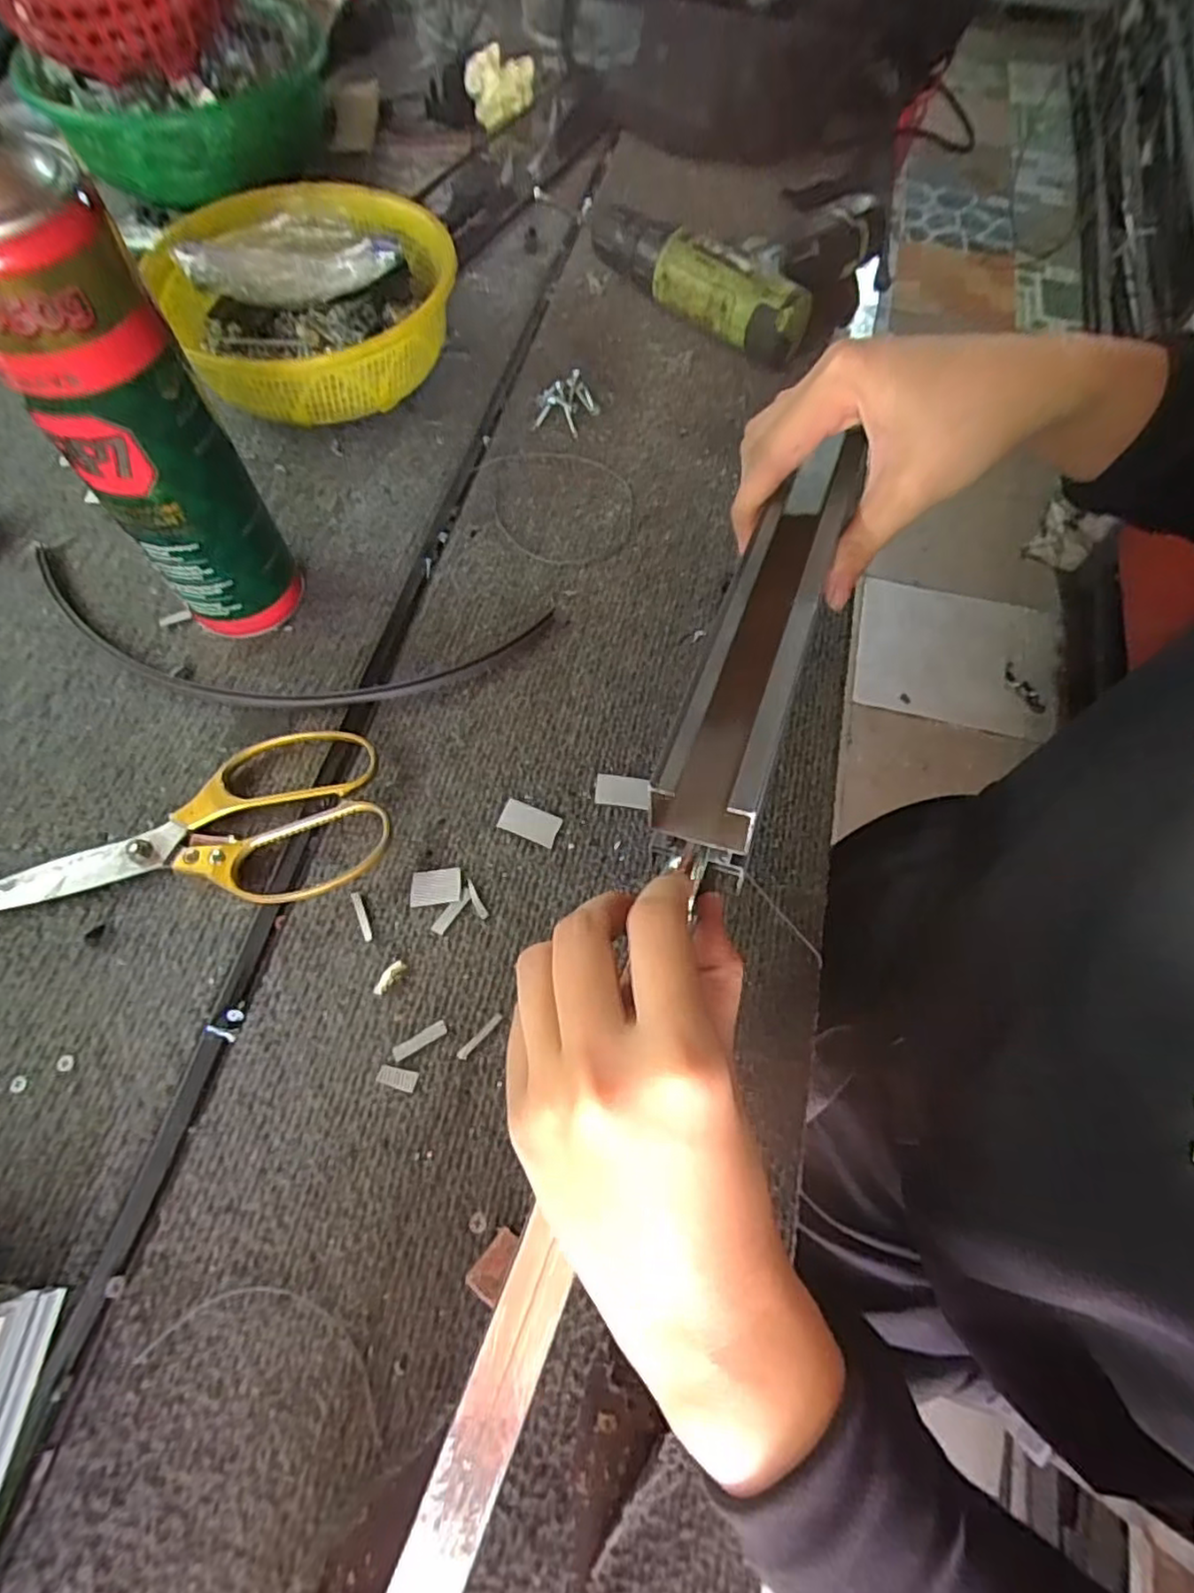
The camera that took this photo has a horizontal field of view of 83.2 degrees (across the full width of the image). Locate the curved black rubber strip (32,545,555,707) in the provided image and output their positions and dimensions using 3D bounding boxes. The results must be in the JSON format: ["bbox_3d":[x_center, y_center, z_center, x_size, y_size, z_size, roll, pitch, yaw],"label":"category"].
[{"bbox_3d":[-0.186,-0.090,0.380,0.308,0.011,0.091,6,65,0],"label":"curved black rubber strip"}]

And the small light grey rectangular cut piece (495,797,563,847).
[{"bbox_3d":[-0.034,0.013,0.346,0.030,0.004,0.017,22,66,7],"label":"small light grey rectangular cut piece"}]

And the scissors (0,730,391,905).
[{"bbox_3d":[-0.201,0.022,0.327,0.191,0.013,0.087,-14,67,-9],"label":"scissors"}]

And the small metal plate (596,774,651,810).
[{"bbox_3d":[0.014,-0.003,0.355,0.028,0.004,0.017,6,71,4],"label":"small metal plate"}]

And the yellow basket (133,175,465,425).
[{"bbox_3d":[-0.183,-0.325,0.456,0.177,0.065,0.180,1,65,-3],"label":"yellow basket"}]

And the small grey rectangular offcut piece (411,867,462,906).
[{"bbox_3d":[-0.079,0.044,0.329,0.024,0.004,0.018,-6,66,-6],"label":"small grey rectangular offcut piece"}]

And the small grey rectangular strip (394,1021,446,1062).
[{"bbox_3d":[-0.079,0.109,0.299,0.025,0.004,0.007,-27,69,-15],"label":"small grey rectangular strip"}]

